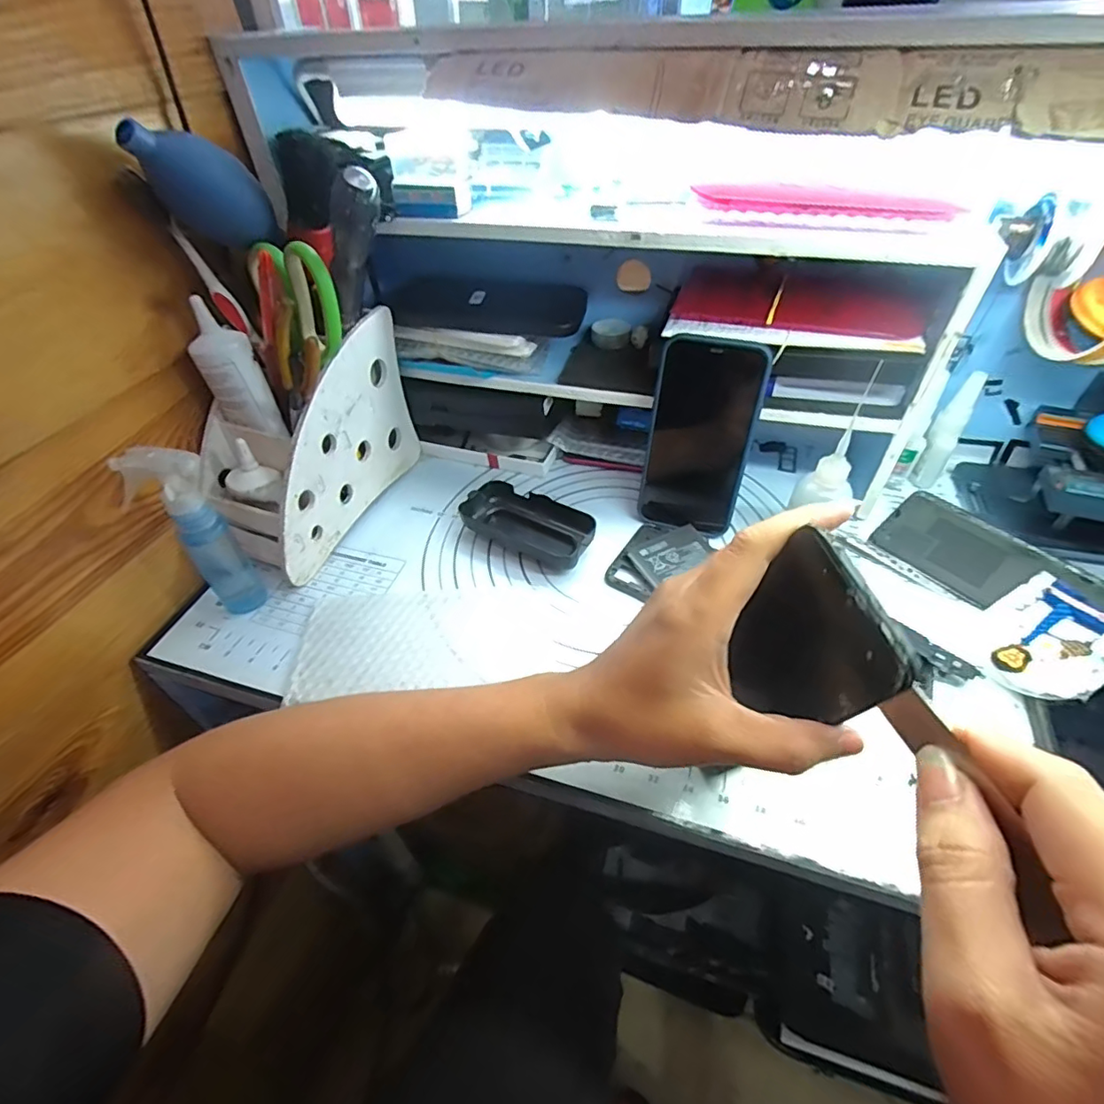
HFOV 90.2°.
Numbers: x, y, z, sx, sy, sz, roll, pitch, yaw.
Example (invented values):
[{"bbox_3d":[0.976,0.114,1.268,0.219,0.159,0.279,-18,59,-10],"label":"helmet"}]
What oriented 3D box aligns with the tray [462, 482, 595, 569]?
[{"bbox_3d":[-0.018,-0.023,0.448,0.110,0.027,0.043,23,51,23],"label":"tray"}]

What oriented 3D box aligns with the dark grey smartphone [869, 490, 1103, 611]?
[{"bbox_3d":[0.323,0.012,0.399,0.075,0.014,0.156,-35,54,-27],"label":"dark grey smartphone"}]

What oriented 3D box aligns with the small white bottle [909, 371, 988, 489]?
[{"bbox_3d":[0.316,-0.098,0.436,0.021,0.085,0.017,29,54,27],"label":"small white bottle"}]

